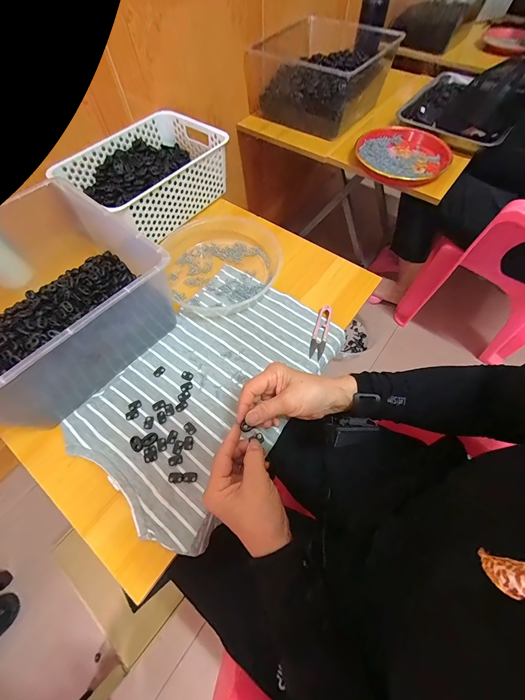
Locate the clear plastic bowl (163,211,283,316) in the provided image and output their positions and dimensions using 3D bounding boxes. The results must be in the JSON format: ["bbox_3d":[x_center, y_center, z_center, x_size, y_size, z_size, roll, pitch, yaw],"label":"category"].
[{"bbox_3d":[-0.081,-0.178,0.533,0.214,0.042,0.226,0,61,-1],"label":"clear plastic bowl"}]

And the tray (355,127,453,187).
[{"bbox_3d":[0.335,-0.472,0.693,0.218,0.030,0.199,0,62,1],"label":"tray"}]

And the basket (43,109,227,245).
[{"bbox_3d":[-0.229,-0.360,0.593,0.205,0.104,0.287,34,66,16],"label":"basket"}]

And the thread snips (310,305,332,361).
[{"bbox_3d":[0.096,-0.031,0.468,0.023,0.013,0.097,14,62,7],"label":"thread snips"}]

